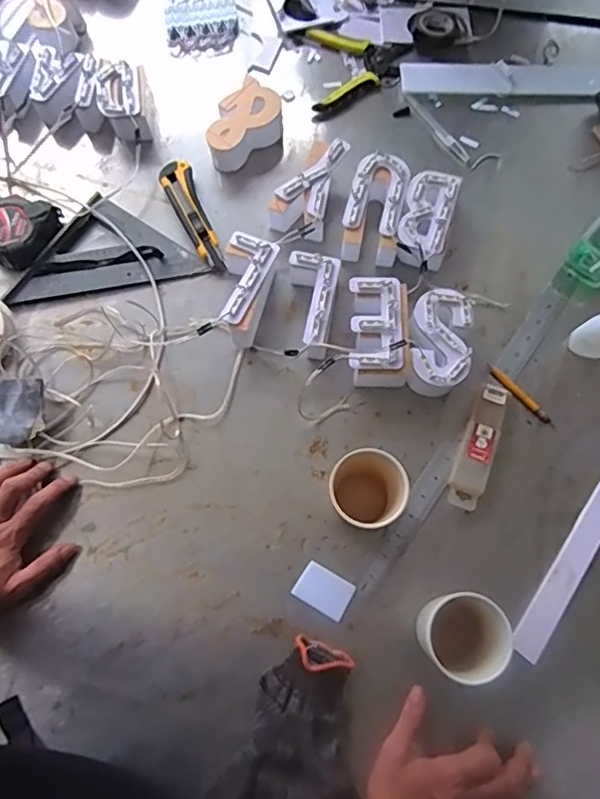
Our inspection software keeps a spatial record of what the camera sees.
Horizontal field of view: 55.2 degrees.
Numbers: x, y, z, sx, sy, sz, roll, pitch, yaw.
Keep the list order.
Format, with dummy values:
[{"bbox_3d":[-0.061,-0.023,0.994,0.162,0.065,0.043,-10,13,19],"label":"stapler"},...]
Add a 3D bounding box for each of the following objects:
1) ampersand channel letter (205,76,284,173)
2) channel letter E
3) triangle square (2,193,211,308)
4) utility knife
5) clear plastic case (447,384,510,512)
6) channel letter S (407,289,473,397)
[{"bbox_3d":[-0.073,-0.343,0.719,0.109,0.047,0.071,-43,78,-13],"label":"ampersand channel letter"},{"bbox_3d":[0.087,-0.075,0.641,0.066,0.053,0.117,2,73,0],"label":"channel letter E"},{"bbox_3d":[-0.237,-0.185,0.690,0.222,0.016,0.109,-11,73,-4],"label":"triangle square"},{"bbox_3d":[-0.133,-0.223,0.702,0.038,0.024,0.153,-20,74,-7],"label":"utility knife"},{"bbox_3d":[0.193,0.051,0.621,0.037,0.021,0.137,21,74,5],"label":"clear plastic case"},{"bbox_3d":[0.152,-0.059,0.639,0.063,0.049,0.117,8,74,3],"label":"channel letter S"}]

